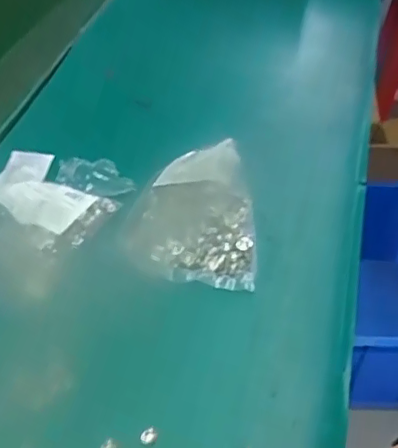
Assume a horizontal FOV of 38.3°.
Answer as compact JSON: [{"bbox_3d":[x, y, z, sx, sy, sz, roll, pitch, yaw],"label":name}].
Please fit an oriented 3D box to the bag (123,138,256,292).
[{"bbox_3d":[0.000,-0.009,0.401,0.086,0.038,0.105,9,46,9],"label":"bag"}]

